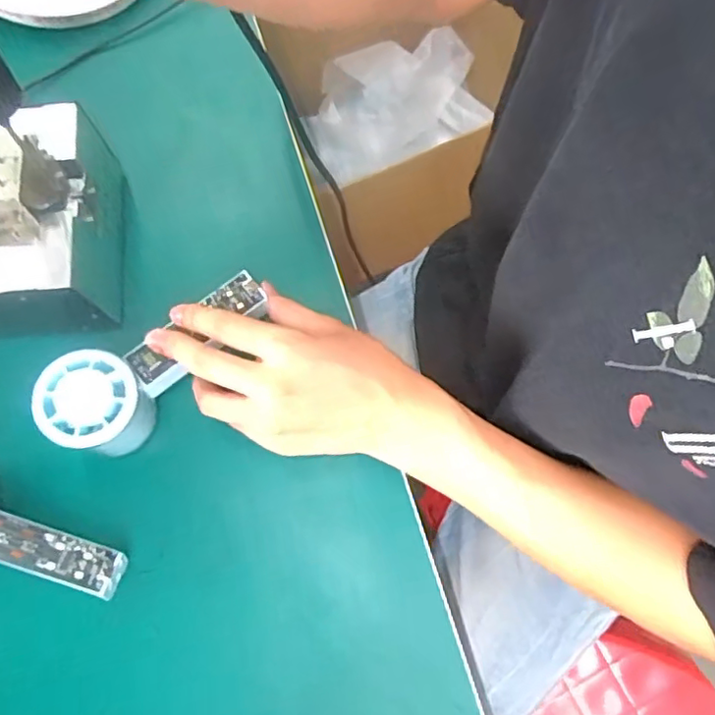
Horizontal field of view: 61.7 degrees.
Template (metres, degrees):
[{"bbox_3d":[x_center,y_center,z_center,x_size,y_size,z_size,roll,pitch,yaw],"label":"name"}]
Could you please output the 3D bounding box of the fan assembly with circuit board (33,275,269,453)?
[{"bbox_3d":[-0.125,0.006,0.386,0.148,0.054,0.059,-38,79,-21],"label":"fan assembly with circuit board"}]

